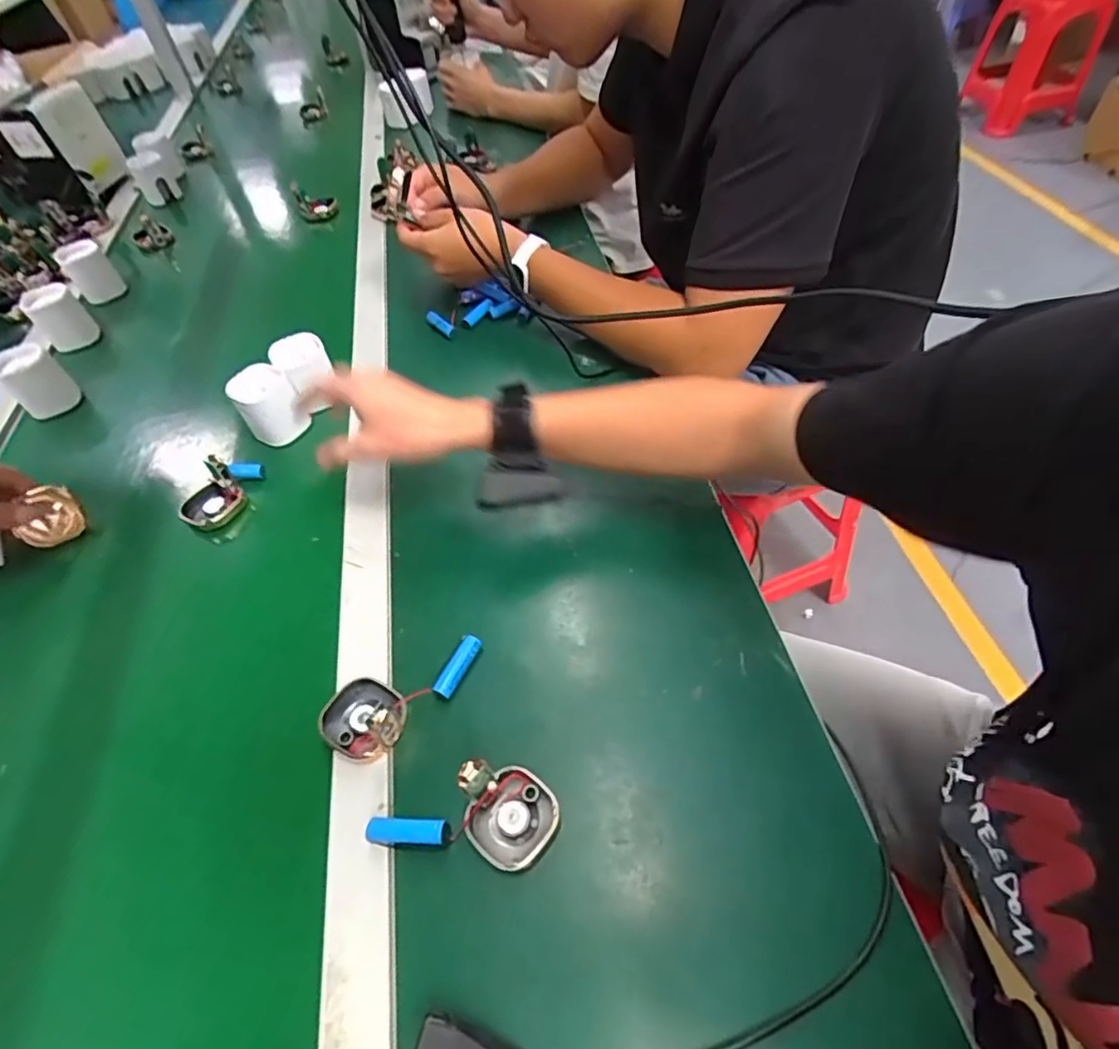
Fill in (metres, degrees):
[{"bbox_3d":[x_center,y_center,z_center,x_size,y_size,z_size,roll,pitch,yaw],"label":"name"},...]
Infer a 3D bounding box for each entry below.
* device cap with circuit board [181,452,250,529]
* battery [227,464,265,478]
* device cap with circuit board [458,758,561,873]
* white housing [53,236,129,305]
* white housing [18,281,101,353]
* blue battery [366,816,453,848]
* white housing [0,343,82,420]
[{"bbox_3d":[-0.338,-0.026,0.583,0.040,0.054,0.056,29,58,28],"label":"device cap with circuit board"},{"bbox_3d":[-0.316,-0.055,0.608,0.035,0.015,0.014,-4,41,-43],"label":"battery"},{"bbox_3d":[-0.033,0.183,0.382,0.060,0.058,0.056,-4,49,4],"label":"device cap with circuit board"},{"bbox_3d":[-0.683,-0.370,0.875,0.062,0.072,0.059,-39,55,-24],"label":"white housing"},{"bbox_3d":[-0.665,-0.278,0.799,0.059,0.072,0.064,-38,55,-23],"label":"white housing"},{"bbox_3d":[-0.096,0.198,0.388,0.053,0.014,0.017,0,49,8],"label":"blue battery"},{"bbox_3d":[-0.620,-0.170,0.714,0.046,0.067,0.061,31,59,30],"label":"white housing"}]

